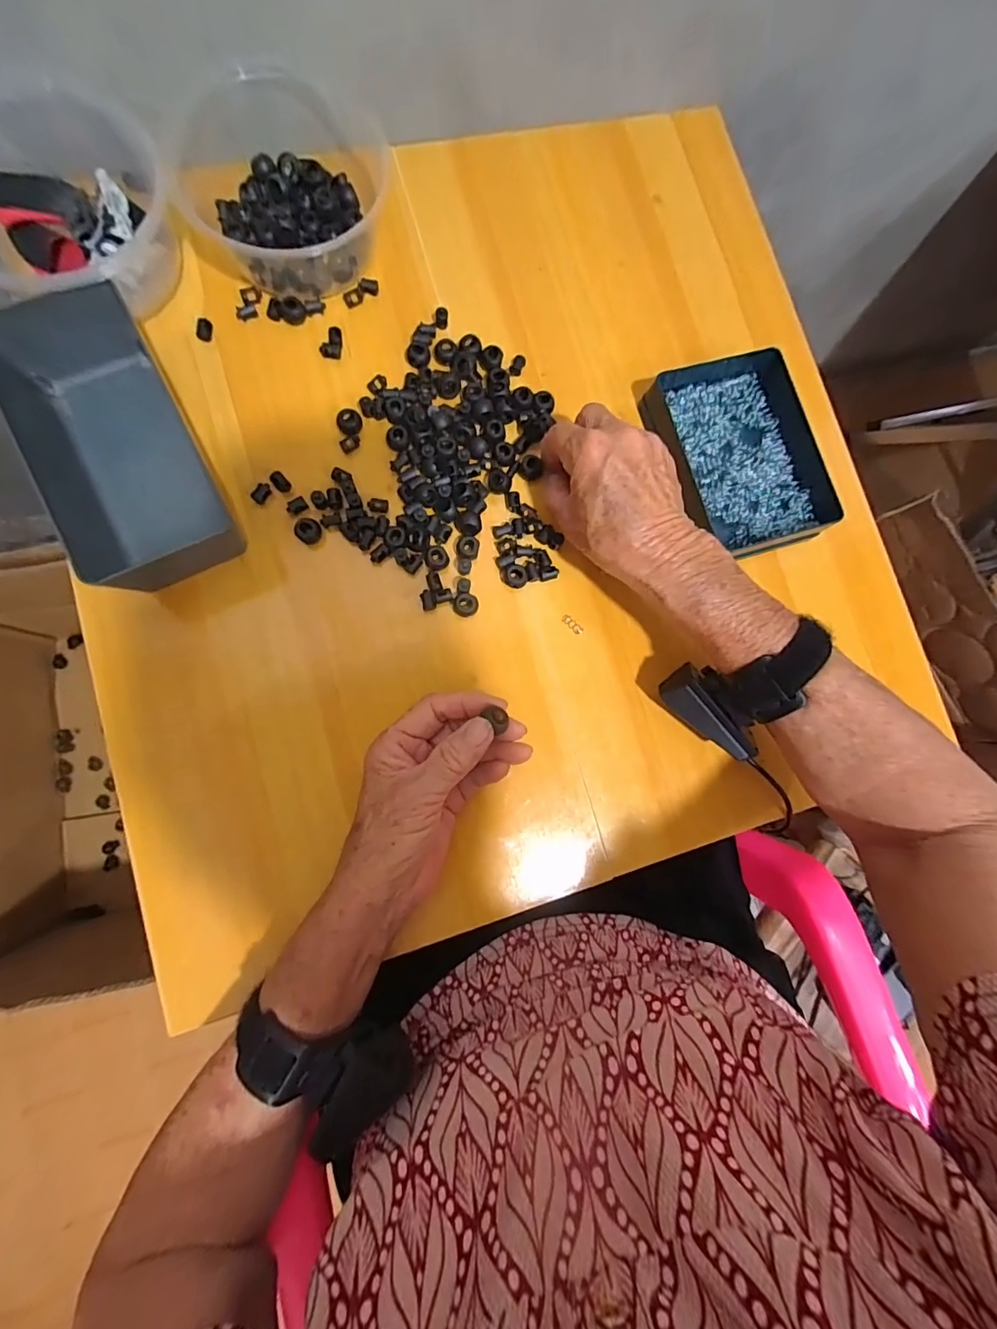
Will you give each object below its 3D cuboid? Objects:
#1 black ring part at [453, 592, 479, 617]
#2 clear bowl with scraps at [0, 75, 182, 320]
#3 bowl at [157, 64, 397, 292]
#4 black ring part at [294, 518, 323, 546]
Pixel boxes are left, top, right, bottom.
[{"bbox_3d":[-0.024,-0.043,0.346,0.017,0.011,0.018,1,83,-6],"label":"black ring part"},{"bbox_3d":[-0.294,-0.304,0.318,0.139,0.064,0.124,-32,87,-9],"label":"clear bowl with scraps"},{"bbox_3d":[-0.155,-0.351,0.353,0.147,0.047,0.149,1,83,-6],"label":"bowl"},{"bbox_3d":[-0.134,-0.094,0.338,0.017,0.013,0.015,-42,89,-10],"label":"black ring part"}]

